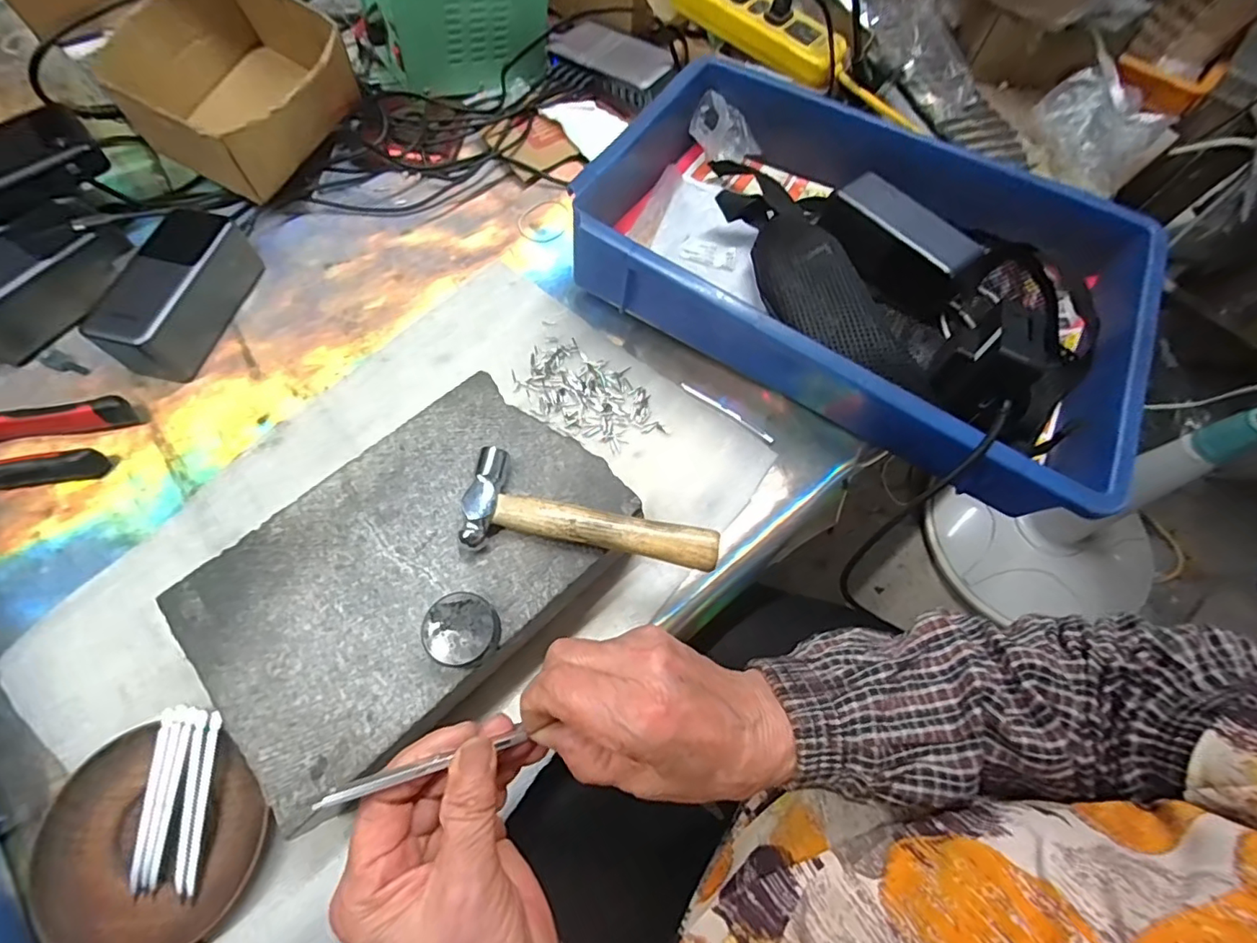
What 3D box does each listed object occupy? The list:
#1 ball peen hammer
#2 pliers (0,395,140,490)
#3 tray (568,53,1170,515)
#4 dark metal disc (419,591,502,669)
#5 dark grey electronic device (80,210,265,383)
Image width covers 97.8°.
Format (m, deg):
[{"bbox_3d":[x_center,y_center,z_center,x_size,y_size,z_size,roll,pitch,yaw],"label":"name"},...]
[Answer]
[{"bbox_3d":[-0.020,0.023,0.328,0.147,0.021,0.058,5,67,-1],"label":"ball peen hammer"},{"bbox_3d":[-0.465,-0.012,0.385,0.209,0.027,0.051,-8,66,-6],"label":"pliers"},{"bbox_3d":[0.190,-0.175,0.447,0.420,0.091,0.281,28,67,11],"label":"tray"},{"bbox_3d":[-0.091,0.086,0.298,0.036,0.021,0.037,1,67,-2],"label":"dark metal disc"},{"bbox_3d":[-0.347,-0.139,0.431,0.054,0.055,0.130,12,65,3],"label":"dark grey electronic device"}]

